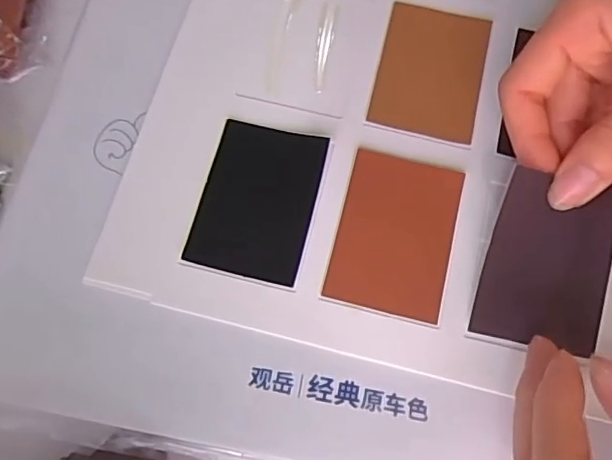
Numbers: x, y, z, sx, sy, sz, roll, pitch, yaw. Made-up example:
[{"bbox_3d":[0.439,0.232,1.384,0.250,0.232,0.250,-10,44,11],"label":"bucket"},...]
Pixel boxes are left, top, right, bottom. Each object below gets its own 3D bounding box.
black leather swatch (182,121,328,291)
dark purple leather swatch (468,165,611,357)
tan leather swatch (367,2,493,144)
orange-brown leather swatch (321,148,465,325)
[{"bbox_3d":[-0.020,-0.014,0.246,0.046,0.004,0.068,13,72,4],"label":"black leather swatch"},{"bbox_3d":[0.094,0.012,0.226,0.045,0.004,0.065,12,88,14],"label":"dark purple leather swatch"},{"bbox_3d":[0.059,-0.075,0.267,0.047,0.004,0.068,13,72,4],"label":"tan leather swatch"},{"bbox_3d":[0.038,0.000,0.242,0.048,0.004,0.068,14,72,4],"label":"orange-brown leather swatch"}]

